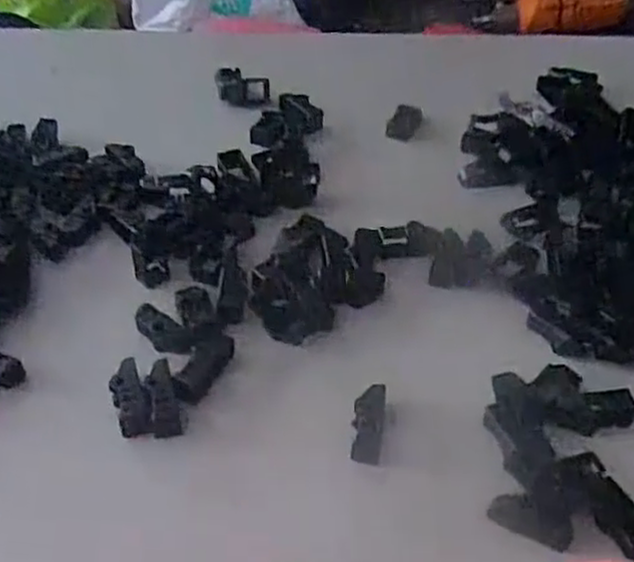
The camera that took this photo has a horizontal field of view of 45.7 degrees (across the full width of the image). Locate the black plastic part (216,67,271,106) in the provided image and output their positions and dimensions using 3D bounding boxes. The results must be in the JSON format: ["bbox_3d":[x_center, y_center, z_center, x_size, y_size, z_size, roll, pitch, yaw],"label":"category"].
[{"bbox_3d":[-0.074,-0.193,0.751,0.054,0.020,0.042,1,44,-2],"label":"black plastic part"}]

